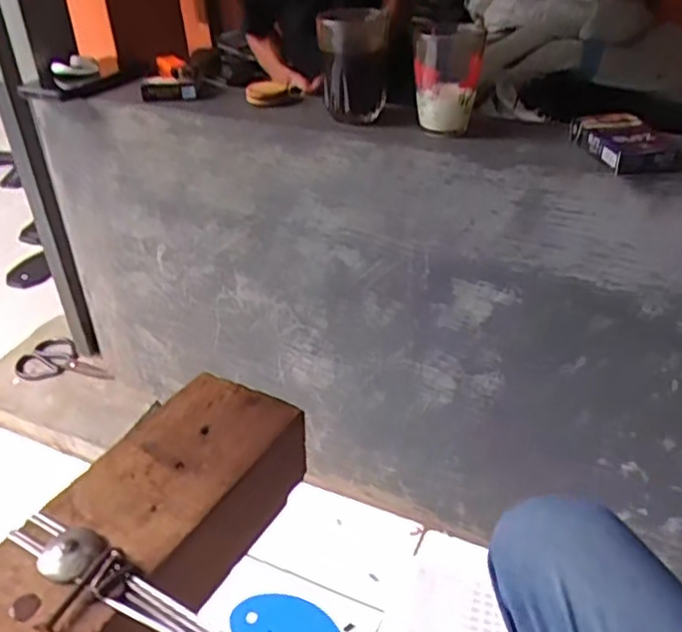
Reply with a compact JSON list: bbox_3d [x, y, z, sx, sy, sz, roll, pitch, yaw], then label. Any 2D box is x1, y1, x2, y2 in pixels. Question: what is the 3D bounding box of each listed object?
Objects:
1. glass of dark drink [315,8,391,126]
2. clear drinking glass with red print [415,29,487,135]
[{"bbox_3d":[0.014,-0.263,0.701,0.070,0.096,0.079,-3,35,1],"label":"glass of dark drink"},{"bbox_3d":[0.105,-0.231,0.653,0.064,0.089,0.066,3,35,9],"label":"clear drinking glass with red print"}]

